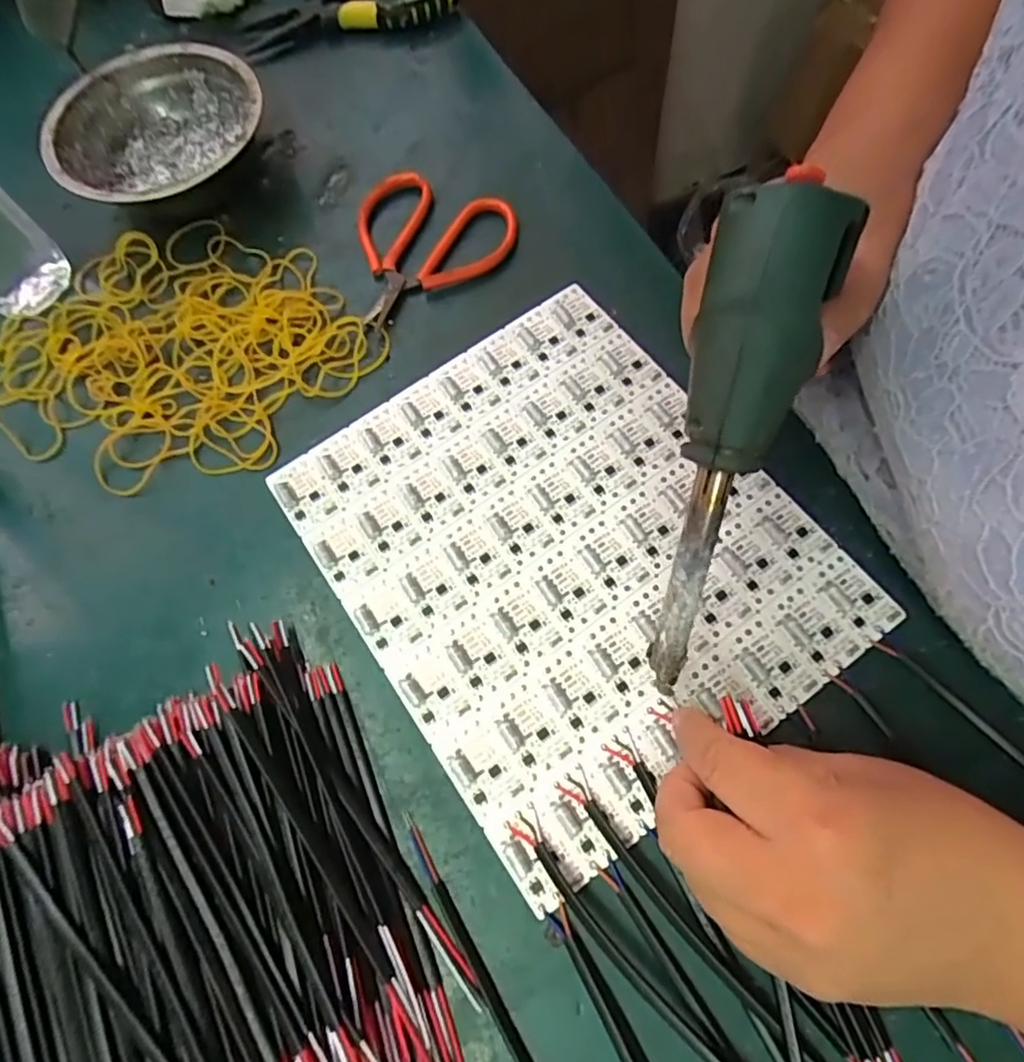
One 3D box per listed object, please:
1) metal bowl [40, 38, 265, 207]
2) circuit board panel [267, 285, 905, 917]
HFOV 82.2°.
[{"bbox_3d":[-0.216,-0.241,0.371,0.130,0.046,0.121,-20,70,-5],"label":"metal bowl"},{"bbox_3d":[0.021,0.005,0.281,0.201,0.006,0.233,-35,72,-10],"label":"circuit board panel"}]

